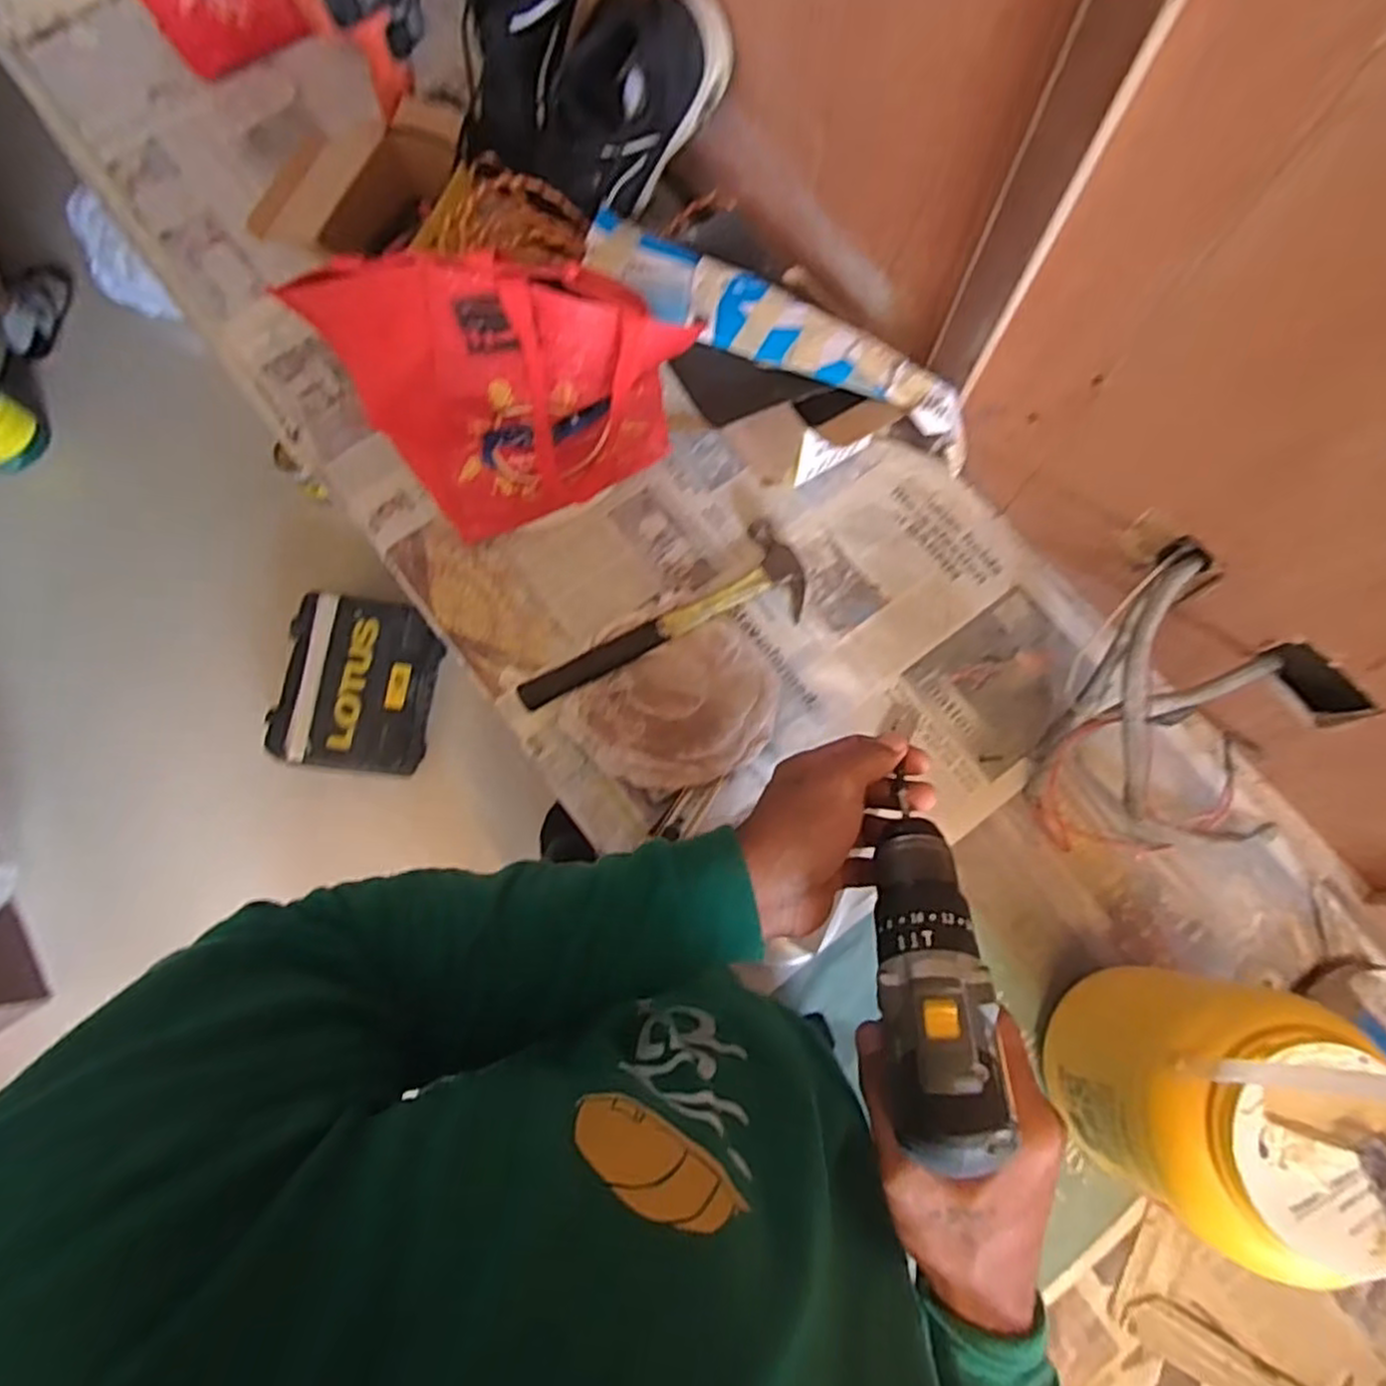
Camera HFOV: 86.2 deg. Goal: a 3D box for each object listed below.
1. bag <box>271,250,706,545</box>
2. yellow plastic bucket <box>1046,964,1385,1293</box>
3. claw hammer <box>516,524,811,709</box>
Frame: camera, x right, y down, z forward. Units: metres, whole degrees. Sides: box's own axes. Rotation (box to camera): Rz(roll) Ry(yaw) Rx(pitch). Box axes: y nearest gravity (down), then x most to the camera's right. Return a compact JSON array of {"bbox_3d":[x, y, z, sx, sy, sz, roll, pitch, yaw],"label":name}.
[{"bbox_3d":[-0.150,-0.262,0.673,0.293,0.233,0.146,-15,75,-4],"label":"bag"},{"bbox_3d":[0.359,0.270,0.483,0.149,0.263,0.156,0,75,0],"label":"yellow plastic bucket"},{"bbox_3d":[-0.027,-0.062,0.704,0.290,0.028,0.091,-29,77,-8],"label":"claw hammer"}]

